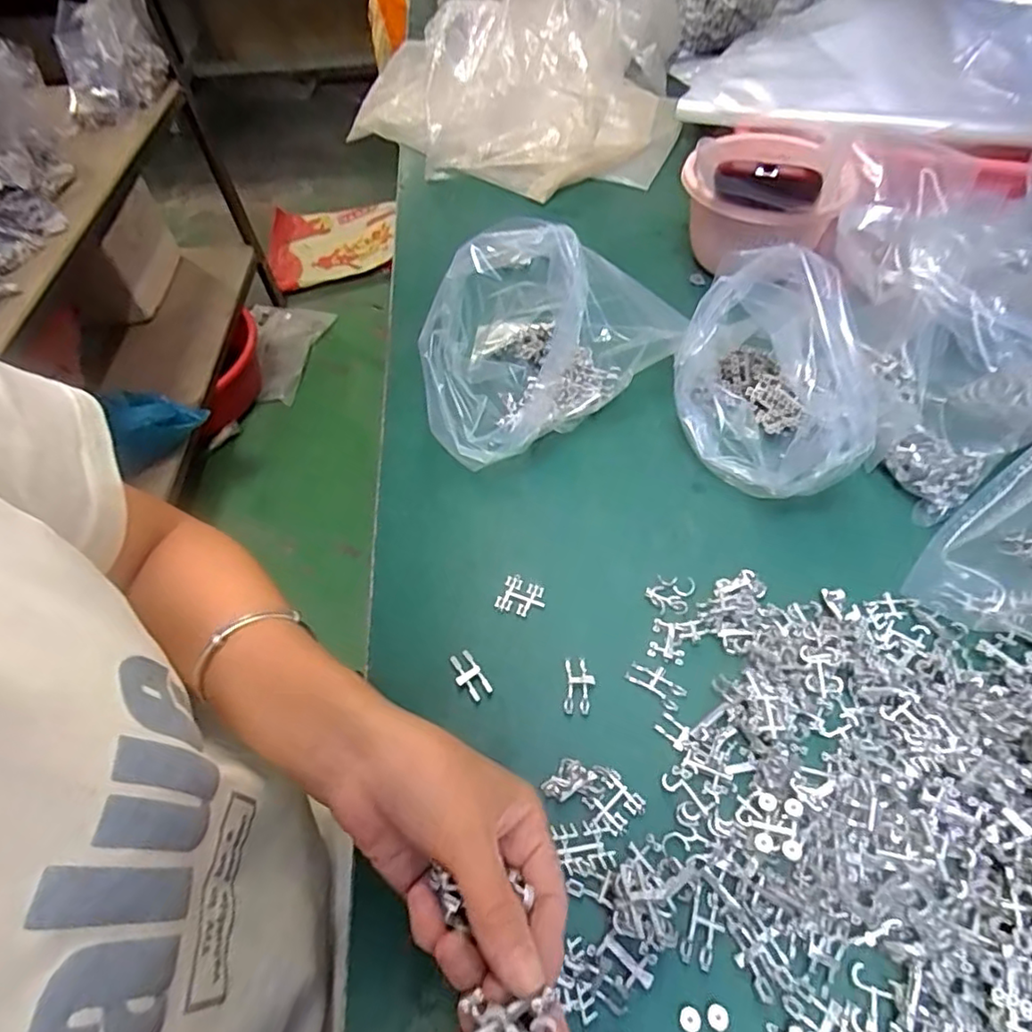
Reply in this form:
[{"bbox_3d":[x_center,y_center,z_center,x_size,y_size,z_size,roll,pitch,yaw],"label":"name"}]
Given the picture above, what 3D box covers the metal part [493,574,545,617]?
[{"bbox_3d":[0.004,0.053,0.396,0.029,0.004,0.026,17,58,16],"label":"metal part"}]

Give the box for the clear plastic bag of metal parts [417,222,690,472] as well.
[{"bbox_3d":[0.009,-0.147,0.451,0.197,0.138,0.127,-33,59,-18],"label":"clear plastic bag of metal parts"}]

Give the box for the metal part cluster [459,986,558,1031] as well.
[{"bbox_3d":[-0.003,0.170,0.196,0.031,0.012,0.021,0,55,4],"label":"metal part cluster"}]

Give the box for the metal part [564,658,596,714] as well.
[{"bbox_3d":[0.038,0.101,0.359,0.018,0.005,0.032,1,55,6],"label":"metal part"}]

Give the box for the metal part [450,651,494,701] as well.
[{"bbox_3d":[-0.029,0.098,0.365,0.016,0.004,0.031,-30,58,-16],"label":"metal part"}]

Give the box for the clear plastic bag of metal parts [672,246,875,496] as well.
[{"bbox_3d":[0.175,-0.088,0.411,0.102,0.122,0.137,-15,55,-6],"label":"clear plastic bag of metal parts"}]

